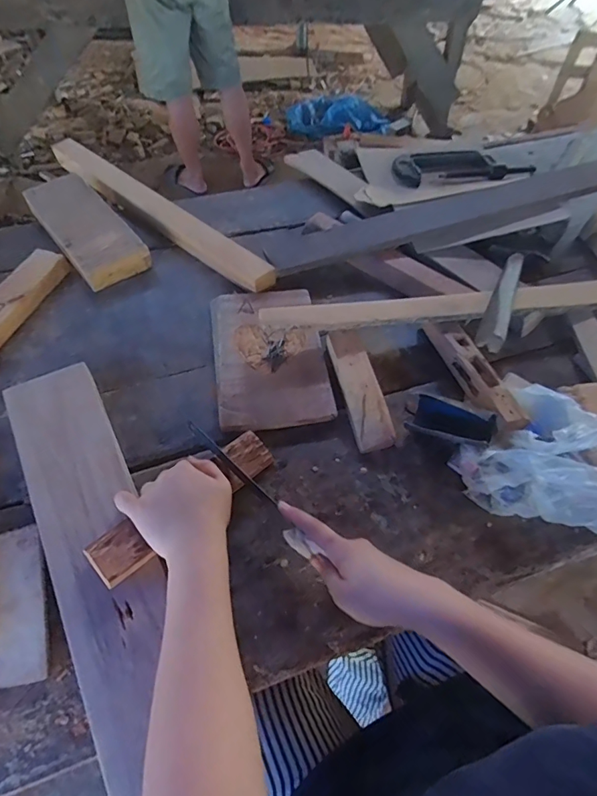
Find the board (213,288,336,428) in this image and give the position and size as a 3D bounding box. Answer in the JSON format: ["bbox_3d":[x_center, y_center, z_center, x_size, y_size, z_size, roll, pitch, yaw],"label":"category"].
[{"bbox_3d":[-0.041,-0.064,0.623,0.148,0.014,0.231,-8,57,-5],"label":"board"}]

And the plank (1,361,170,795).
[{"bbox_3d":[-0.212,0.143,0.476,0.101,0.023,0.427,-23,63,-20],"label":"plank"}]

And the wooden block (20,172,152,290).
[{"bbox_3d":[-0.359,-0.286,0.756,0.116,0.047,0.275,-32,60,-21],"label":"wooden block"}]

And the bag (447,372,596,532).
[{"bbox_3d":[0.297,0.078,0.512,0.149,0.080,0.196,-39,65,-25],"label":"bag"}]

